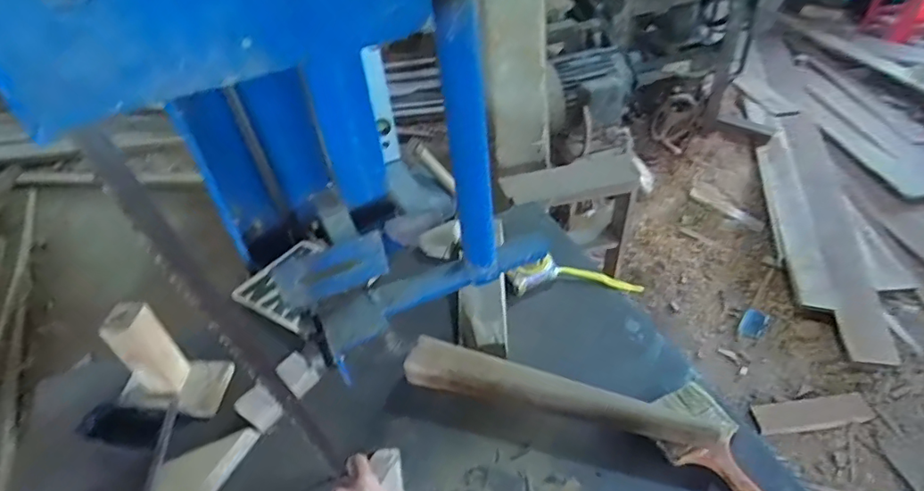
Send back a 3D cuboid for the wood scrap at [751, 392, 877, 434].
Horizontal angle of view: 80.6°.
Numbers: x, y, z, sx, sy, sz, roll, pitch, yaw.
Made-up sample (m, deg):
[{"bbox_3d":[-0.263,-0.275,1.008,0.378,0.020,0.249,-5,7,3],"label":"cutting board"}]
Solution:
[{"bbox_3d":[0.917,0.438,1.429,0.292,0.012,0.092,-7,43,-1],"label":"wood scrap"}]

